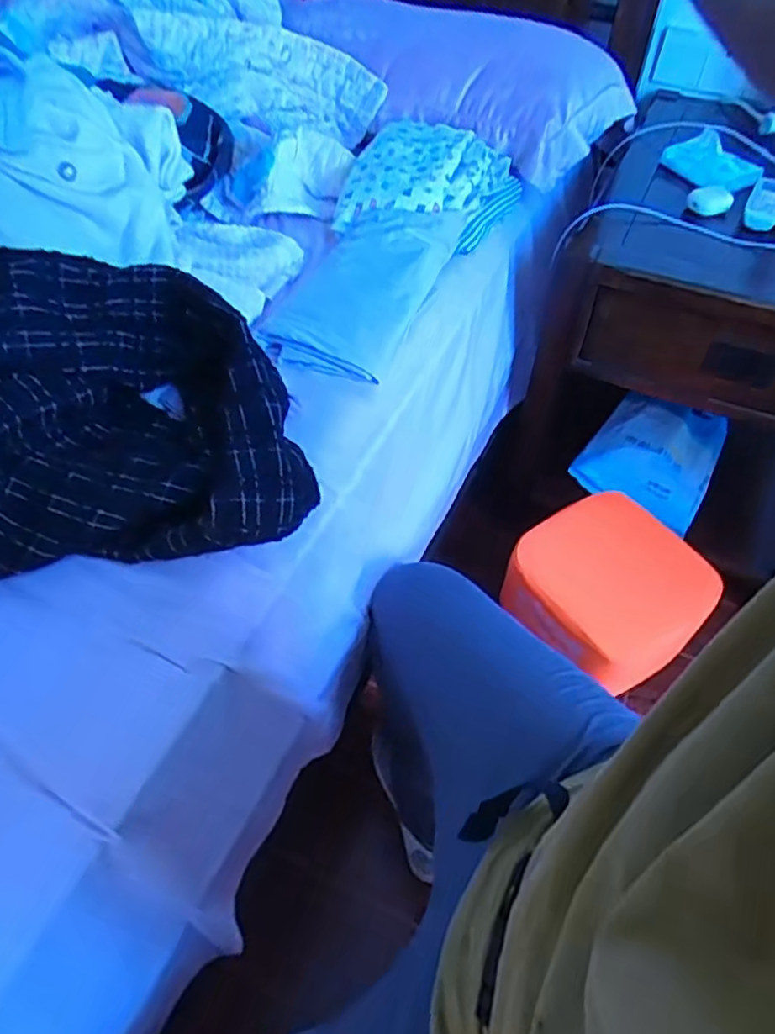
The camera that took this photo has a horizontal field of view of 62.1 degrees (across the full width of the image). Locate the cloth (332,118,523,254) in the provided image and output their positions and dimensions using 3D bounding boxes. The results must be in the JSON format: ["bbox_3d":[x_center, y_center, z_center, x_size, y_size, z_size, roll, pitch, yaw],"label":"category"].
[{"bbox_3d":[0.064,-0.497,0.953,0.242,0.064,0.266,16,53,11],"label":"cloth"}]

